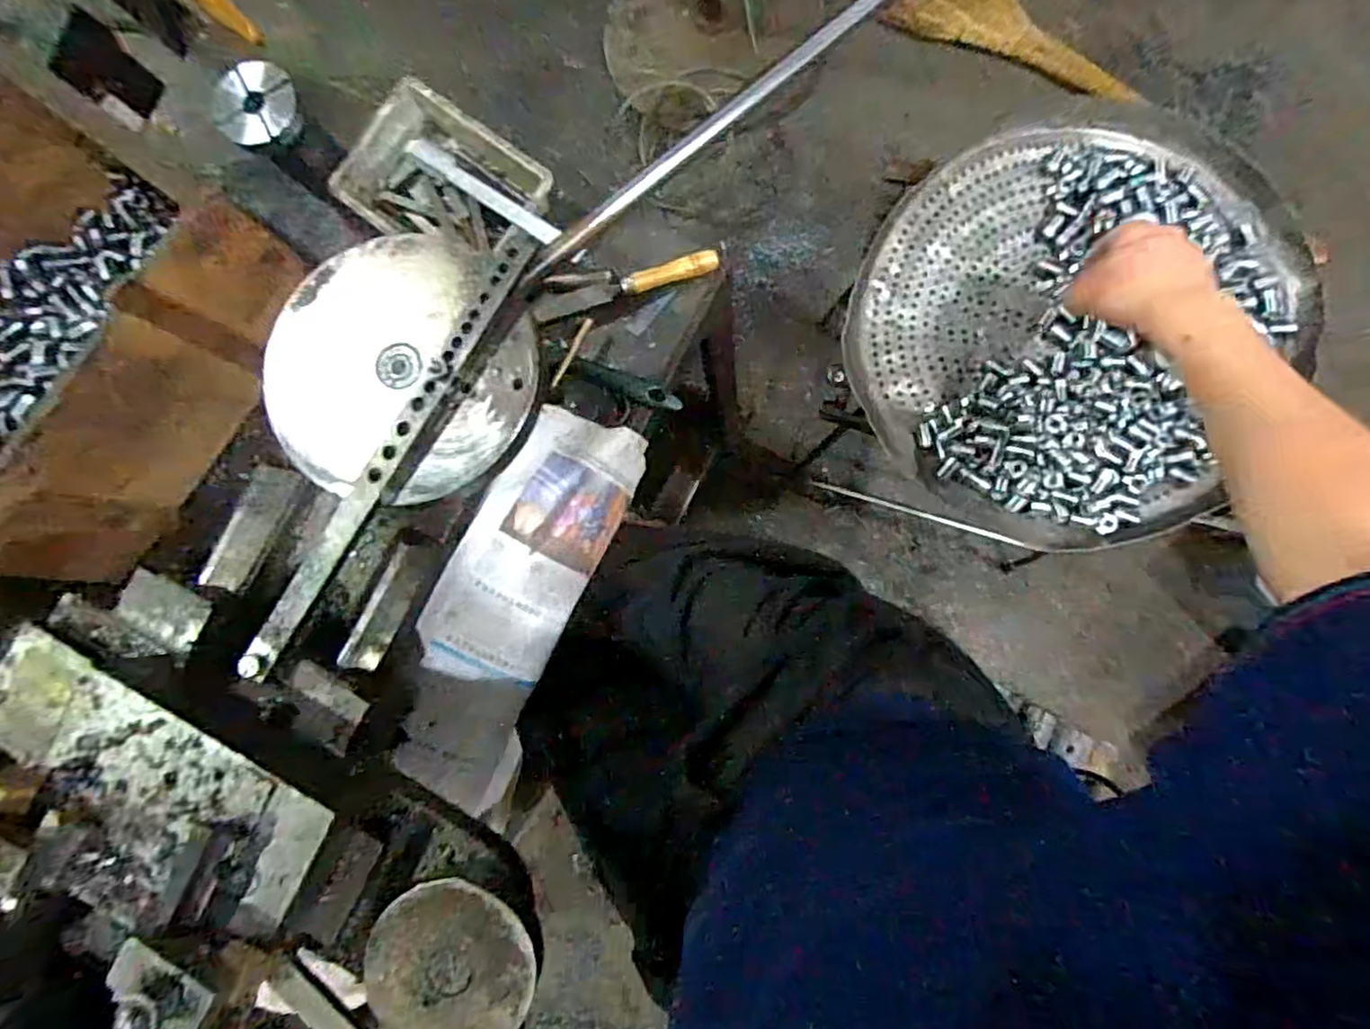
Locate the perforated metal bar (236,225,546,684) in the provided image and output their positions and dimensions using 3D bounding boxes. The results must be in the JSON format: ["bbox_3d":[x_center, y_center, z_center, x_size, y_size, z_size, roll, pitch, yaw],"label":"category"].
[{"bbox_3d":[-0.195,-0.045,0.434,0.028,0.019,0.335,31,88,8],"label":"perforated metal bar"}]

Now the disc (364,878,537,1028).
[{"bbox_3d":[-0.137,0.265,0.377,0.100,0.013,0.098,-1,84,6],"label":"disc"}]

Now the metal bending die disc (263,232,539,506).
[{"bbox_3d":[-0.193,-0.103,0.448,0.175,0.022,0.182,-1,84,6],"label":"metal bending die disc"}]

